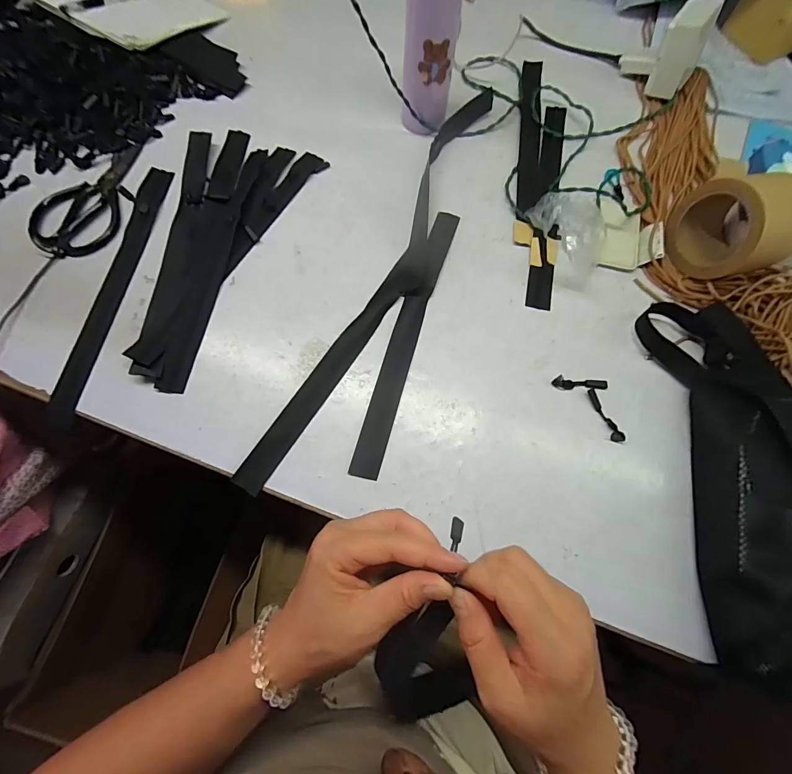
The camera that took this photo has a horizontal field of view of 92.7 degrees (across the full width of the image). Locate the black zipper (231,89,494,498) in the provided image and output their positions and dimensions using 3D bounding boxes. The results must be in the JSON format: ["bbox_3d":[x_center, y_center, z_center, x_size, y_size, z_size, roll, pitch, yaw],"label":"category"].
[{"bbox_3d":[0.024,-0.142,0.471,0.120,0.006,0.615,25,72,6],"label":"black zipper"}]

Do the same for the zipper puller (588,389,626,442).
[{"bbox_3d":[0.231,0.031,0.417,0.012,0.007,0.063,-19,73,-9],"label":"zipper puller"}]

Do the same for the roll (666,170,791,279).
[{"bbox_3d":[0.388,-0.182,0.430,0.089,0.110,0.109,-19,73,-9],"label":"roll"}]

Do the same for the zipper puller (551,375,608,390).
[{"bbox_3d":[0.209,-0.003,0.427,0.061,0.008,0.013,6,71,-1],"label":"zipper puller"}]

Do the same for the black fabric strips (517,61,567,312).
[{"bbox_3d":[0.199,-0.307,0.522,0.069,0.025,0.434,11,71,1],"label":"black fabric strips"}]

